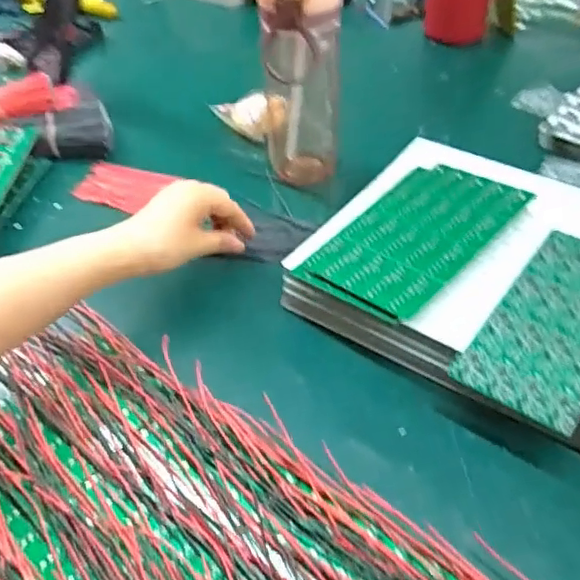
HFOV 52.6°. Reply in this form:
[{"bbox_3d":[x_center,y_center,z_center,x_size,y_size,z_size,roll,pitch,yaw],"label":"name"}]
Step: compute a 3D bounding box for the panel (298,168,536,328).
[{"bbox_3d":[0.107,-0.048,0.482,0.109,0.015,0.188,32,55,28],"label":"panel"}]

